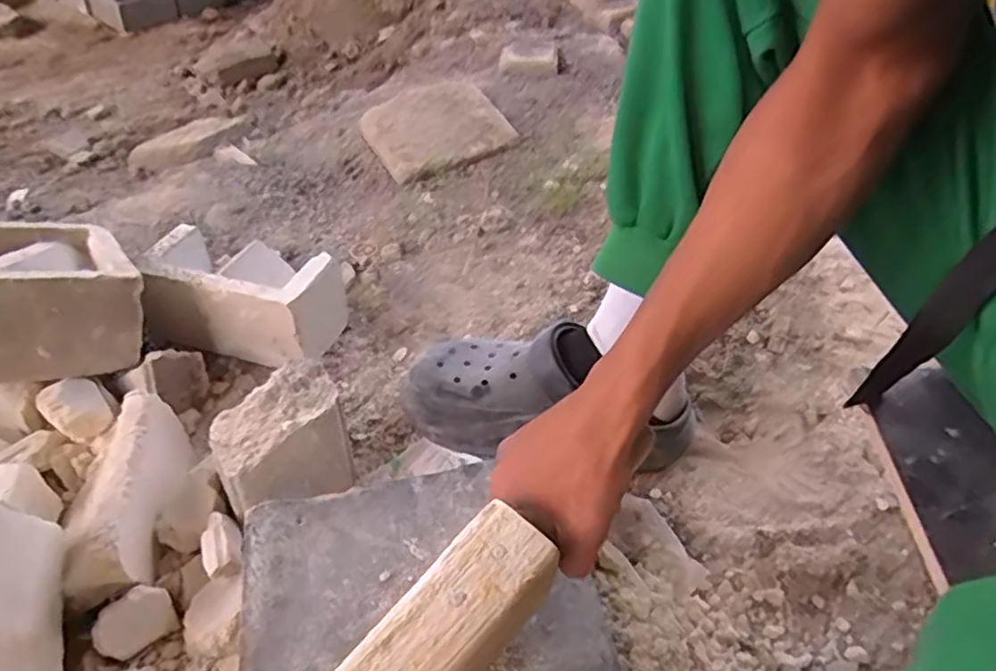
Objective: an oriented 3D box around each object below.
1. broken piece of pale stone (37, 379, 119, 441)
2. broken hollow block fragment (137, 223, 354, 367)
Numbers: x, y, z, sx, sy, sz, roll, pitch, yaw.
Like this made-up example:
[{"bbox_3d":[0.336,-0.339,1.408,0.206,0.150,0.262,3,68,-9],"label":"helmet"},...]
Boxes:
[{"bbox_3d":[-0.397,0.070,0.632,0.058,0.042,0.060,-27,50,-28],"label":"broken piece of pale stone"},{"bbox_3d":[-0.287,-0.045,0.745,0.196,0.091,0.109,15,45,15],"label":"broken hollow block fragment"}]

